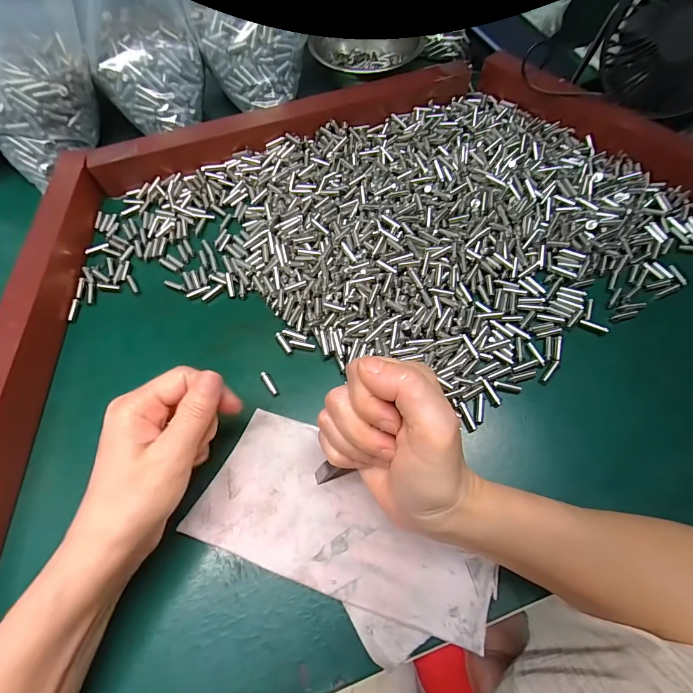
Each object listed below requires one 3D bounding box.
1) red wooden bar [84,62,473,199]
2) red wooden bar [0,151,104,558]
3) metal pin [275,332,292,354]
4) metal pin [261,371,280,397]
[{"bbox_3d":[-0.063,-0.233,0.384,0.393,0.033,0.040,-20,66,-6],"label":"red wooden bar"},{"bbox_3d":[-0.244,0.001,0.279,0.026,0.046,0.378,-6,65,1],"label":"red wooden bar"},{"bbox_3d":[-0.050,-0.004,0.294,0.005,0.004,0.020,-35,68,-12],"label":"metal pin"},{"bbox_3d":[-0.058,0.028,0.280,0.006,0.006,0.021,-30,67,-10],"label":"metal pin"}]

